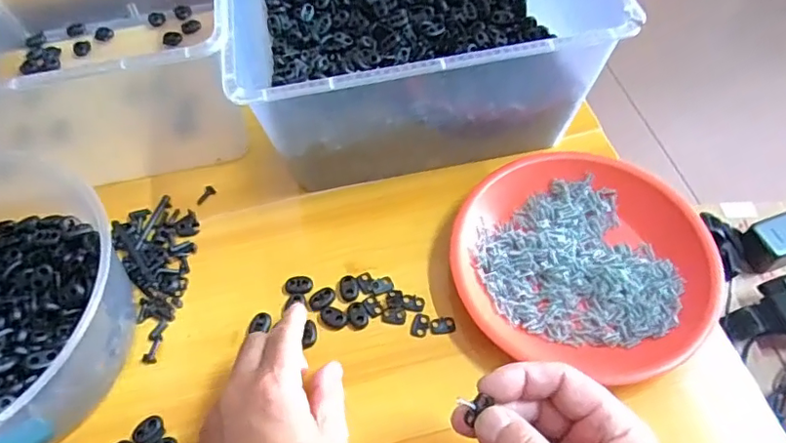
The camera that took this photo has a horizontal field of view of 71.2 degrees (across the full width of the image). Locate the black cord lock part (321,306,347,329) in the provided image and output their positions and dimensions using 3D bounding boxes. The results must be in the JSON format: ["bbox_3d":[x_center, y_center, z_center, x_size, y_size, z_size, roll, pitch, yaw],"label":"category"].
[{"bbox_3d":[-0.046,0.074,0.424,0.021,0.004,0.015,29,63,20],"label":"black cord lock part"}]

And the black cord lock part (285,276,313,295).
[{"bbox_3d":[-0.076,0.051,0.442,0.022,0.007,0.014,-3,57,1],"label":"black cord lock part"}]

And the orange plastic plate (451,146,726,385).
[{"bbox_3d":[0.146,0.024,0.431,0.187,0.025,0.181,8,58,8],"label":"orange plastic plate"}]

